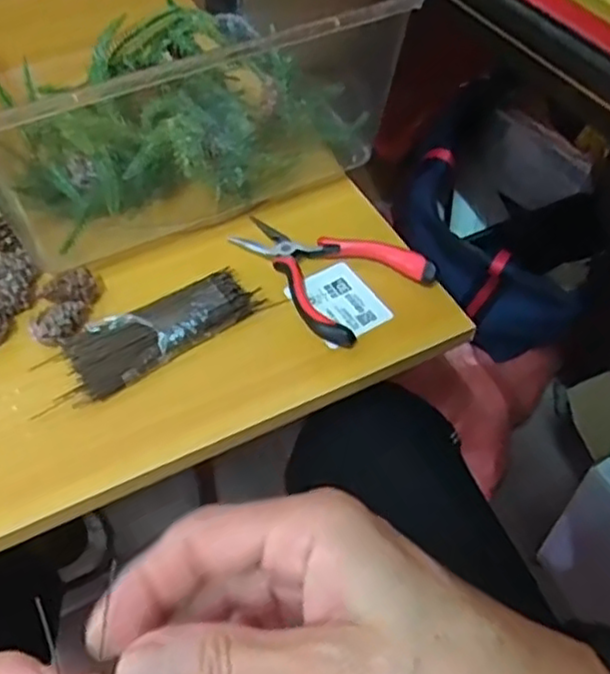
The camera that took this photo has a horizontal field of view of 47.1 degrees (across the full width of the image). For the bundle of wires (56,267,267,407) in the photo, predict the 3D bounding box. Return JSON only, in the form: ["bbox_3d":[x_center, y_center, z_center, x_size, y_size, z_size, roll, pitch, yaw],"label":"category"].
[{"bbox_3d":[-0.085,-0.005,0.432,0.122,0.016,0.046,-24,57,-17],"label":"bundle of wires"}]

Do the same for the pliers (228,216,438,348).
[{"bbox_3d":[0.012,-0.053,0.470,0.081,0.022,0.126,-35,60,-23],"label":"pliers"}]

